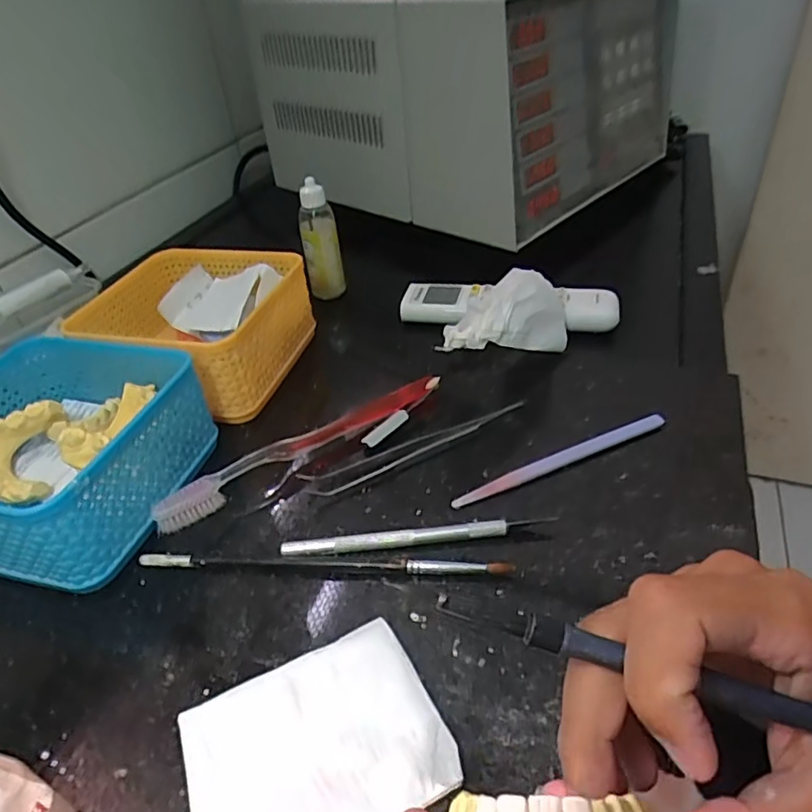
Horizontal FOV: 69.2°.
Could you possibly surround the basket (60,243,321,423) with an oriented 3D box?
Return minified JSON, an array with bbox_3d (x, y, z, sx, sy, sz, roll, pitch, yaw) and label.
[{"bbox_3d":[-0.152,-0.057,0.432,0.133,0.064,0.130,7,40,15],"label":"basket"}]

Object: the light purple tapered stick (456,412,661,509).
[{"bbox_3d":[0.090,0.029,0.337,0.139,0.005,0.010,-18,40,-16],"label":"light purple tapered stick"}]

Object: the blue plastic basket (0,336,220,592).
[{"bbox_3d":[-0.196,0.023,0.339,0.136,0.062,0.138,7,40,15],"label":"blue plastic basket"}]

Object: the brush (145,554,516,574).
[{"bbox_3d":[-0.043,0.078,0.294,0.187,0.008,0.008,1,39,7],"label":"brush"}]

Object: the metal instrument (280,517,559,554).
[{"bbox_3d":[0.006,0.066,0.303,0.138,0.008,0.009,-6,38,-1],"label":"metal instrument"}]

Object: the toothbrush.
[{"bbox_3d":[-0.059,0.025,0.353,0.181,0.018,0.021,-27,44,-26],"label":"toothbrush"}]

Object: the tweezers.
[{"bbox_3d":[0.007,0.023,0.353,0.140,0.010,0.020,-19,40,-17],"label":"tweezers"}]

